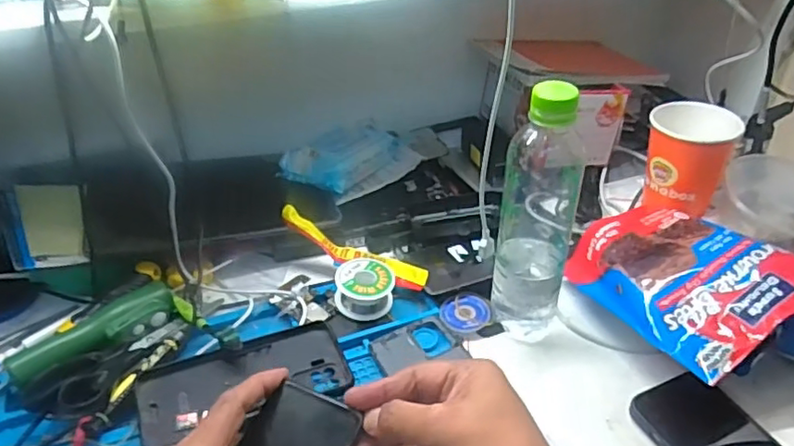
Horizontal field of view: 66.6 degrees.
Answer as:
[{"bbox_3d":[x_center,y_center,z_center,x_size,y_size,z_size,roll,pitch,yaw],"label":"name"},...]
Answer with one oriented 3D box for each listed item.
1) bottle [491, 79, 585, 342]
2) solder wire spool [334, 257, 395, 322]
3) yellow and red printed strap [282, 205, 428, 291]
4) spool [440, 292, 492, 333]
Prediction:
[{"bbox_3d":[0.116,-0.004,0.495,0.056,0.233,0.063,13,41,16],"label":"bottle"},{"bbox_3d":[-0.030,0.061,0.565,0.053,0.034,0.052,0,39,0],"label":"solder wire spool"},{"bbox_3d":[-0.044,0.029,0.596,0.159,0.049,0.028,18,42,22],"label":"yellow and red printed strap"},{"bbox_3d":[0.064,0.082,0.558,0.045,0.011,0.040,-12,40,-13],"label":"spool"}]

